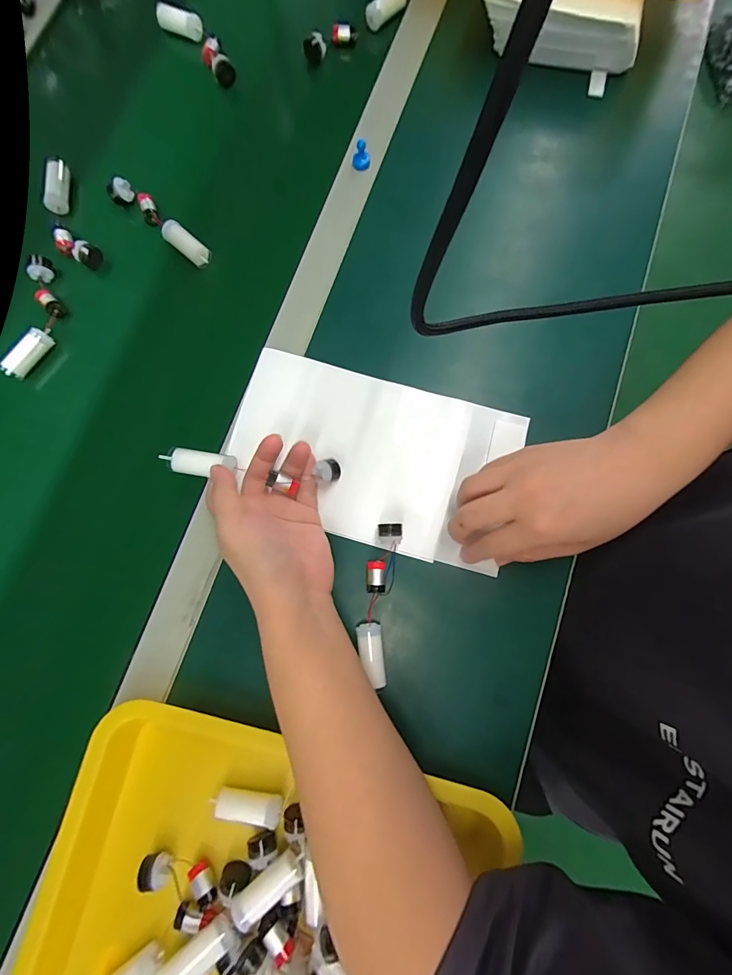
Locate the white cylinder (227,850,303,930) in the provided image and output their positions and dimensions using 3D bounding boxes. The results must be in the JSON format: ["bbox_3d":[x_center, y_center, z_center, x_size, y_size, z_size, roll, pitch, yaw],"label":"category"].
[{"bbox_3d":[-0.073,0.289,0.291,0.058,0.017,0.019,-36,82,-2],"label":"white cylinder"}]

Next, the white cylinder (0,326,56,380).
[{"bbox_3d":[-0.331,-0.133,0.398,0.016,0.018,0.056,35,85,7],"label":"white cylinder"}]

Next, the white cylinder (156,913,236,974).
[{"bbox_3d":[-0.117,0.324,0.277,0.053,0.017,0.021,-17,76,-36],"label":"white cylinder"}]

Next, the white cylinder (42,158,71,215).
[{"bbox_3d":[-0.329,-0.320,0.433,0.019,0.019,0.050,0,82,3],"label":"white cylinder"}]

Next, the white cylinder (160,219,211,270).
[{"bbox_3d":[-0.185,-0.251,0.417,0.058,0.016,0.020,40,86,7],"label":"white cylinder"}]

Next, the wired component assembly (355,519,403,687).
[{"bbox_3d":[0.010,0.095,0.343,0.026,0.021,0.129,7,82,4],"label":"wired component assembly"}]

